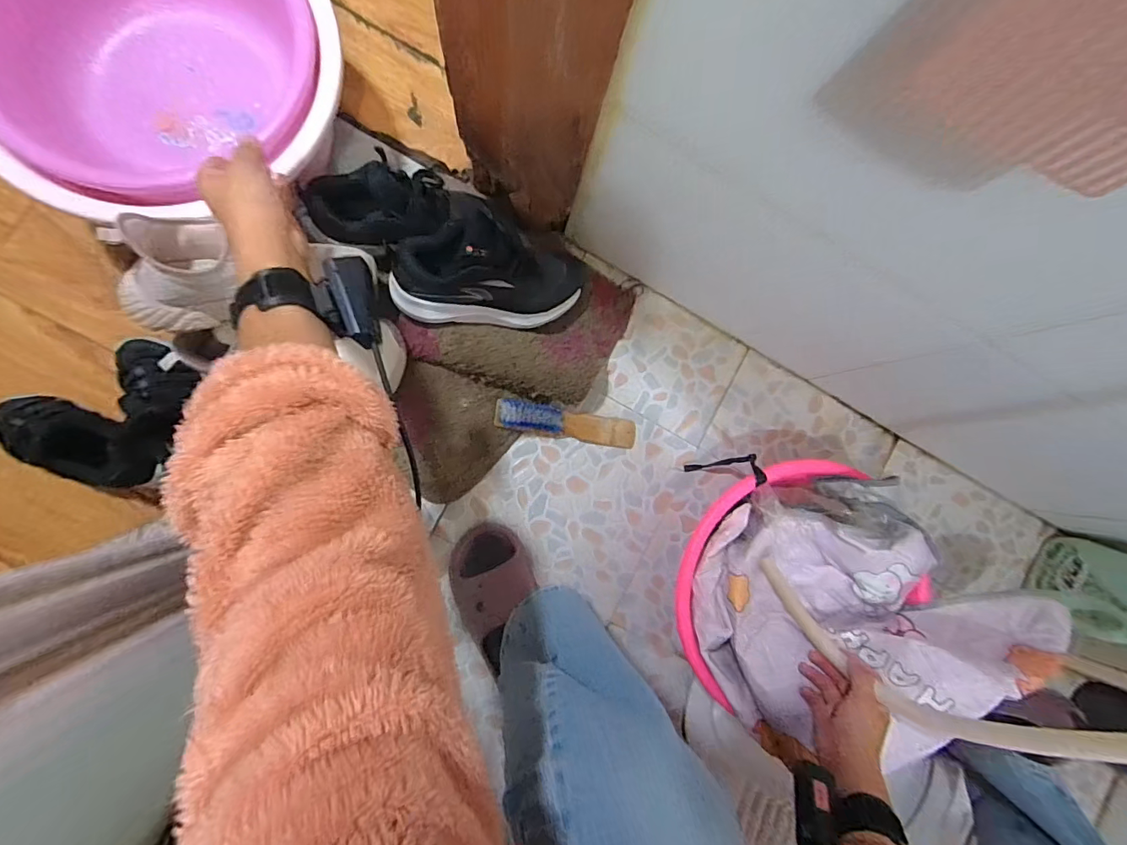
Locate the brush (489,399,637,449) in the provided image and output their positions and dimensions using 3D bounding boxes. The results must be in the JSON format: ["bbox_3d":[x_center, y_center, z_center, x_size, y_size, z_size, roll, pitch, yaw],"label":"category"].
[{"bbox_3d":[0.006,0.002,0.723,0.214,0.037,0.046,10,85,-7],"label":"brush"}]

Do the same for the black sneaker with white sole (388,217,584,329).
[{"bbox_3d":[-0.091,-0.192,0.618,0.240,0.107,0.107,0,88,-8],"label":"black sneaker with white sole"}]

